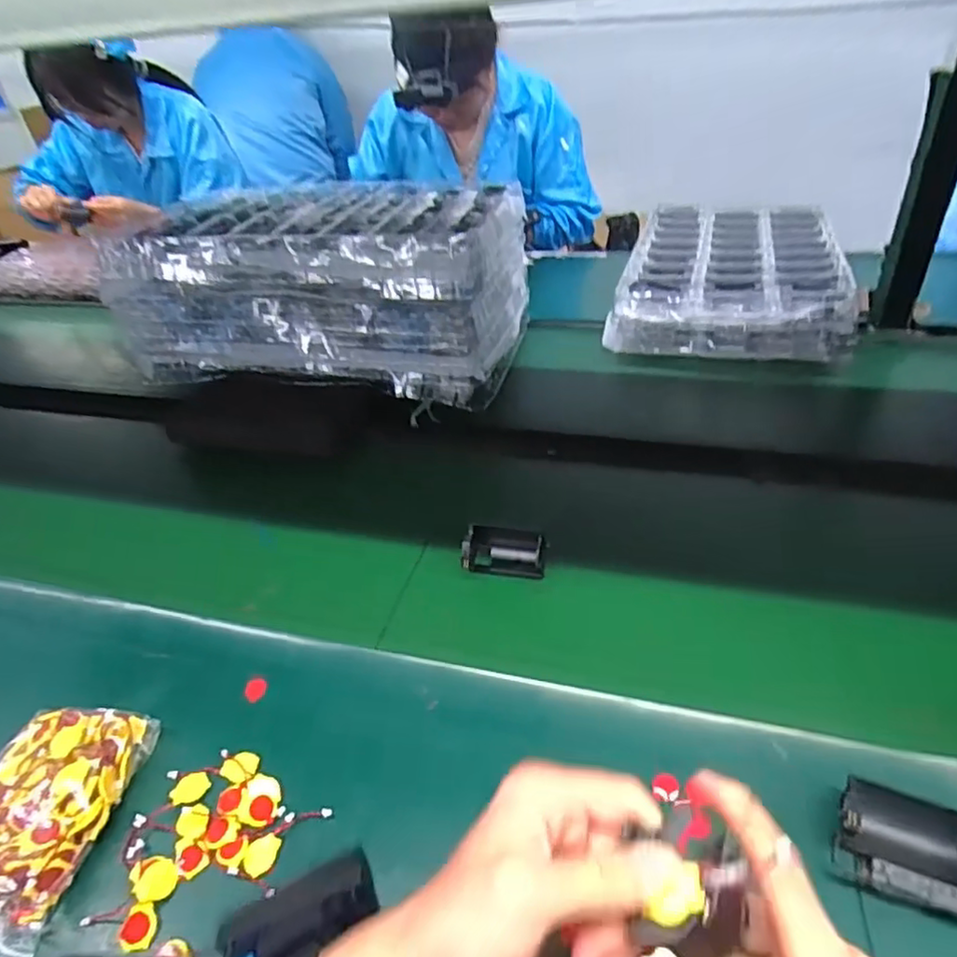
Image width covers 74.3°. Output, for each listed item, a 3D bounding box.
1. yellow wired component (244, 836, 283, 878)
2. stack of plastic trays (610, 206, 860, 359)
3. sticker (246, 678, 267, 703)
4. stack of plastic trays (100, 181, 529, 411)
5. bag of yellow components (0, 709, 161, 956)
[{"bbox_3d":[-0.136,0.237,0.396,0.019,0.006,0.024,1,39,9],"label":"yellow wired component"},{"bbox_3d":[0.390,-0.337,1.012,0.316,0.086,0.454,6,40,15],"label":"stack of plastic trays"},{"bbox_3d":[-0.174,0.165,0.493,0.016,0.006,0.017,-4,39,3],"label":"sticker"},{"bbox_3d":[-0.206,-0.279,0.889,0.514,0.189,0.292,4,40,12],"label":"stack of plastic trays"},{"bbox_3d":[-0.293,0.220,0.414,0.095,0.032,0.151,2,39,10],"label":"bag of yellow components"}]

